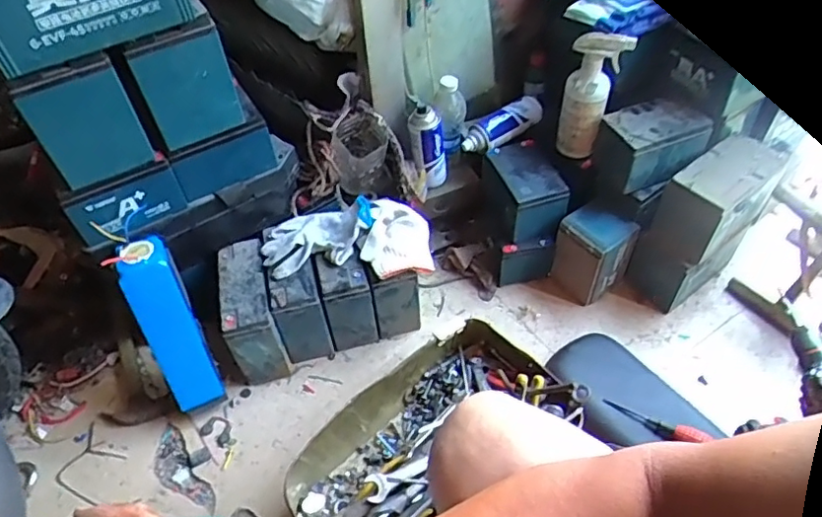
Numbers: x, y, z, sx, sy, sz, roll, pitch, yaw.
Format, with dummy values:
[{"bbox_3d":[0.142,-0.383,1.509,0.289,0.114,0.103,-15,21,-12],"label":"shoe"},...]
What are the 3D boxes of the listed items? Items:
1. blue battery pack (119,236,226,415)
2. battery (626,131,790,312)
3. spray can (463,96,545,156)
[{"bbox_3d":[-0.367,0.110,0.933,0.074,0.296,0.082,-18,27,-11],"label":"blue battery pack"},{"bbox_3d":[0.468,-0.052,0.969,0.181,0.242,0.098,-30,55,-20],"label":"battery"},{"bbox_3d":[0.169,-0.249,1.109,0.165,0.058,0.056,-30,53,-3],"label":"spray can"}]

